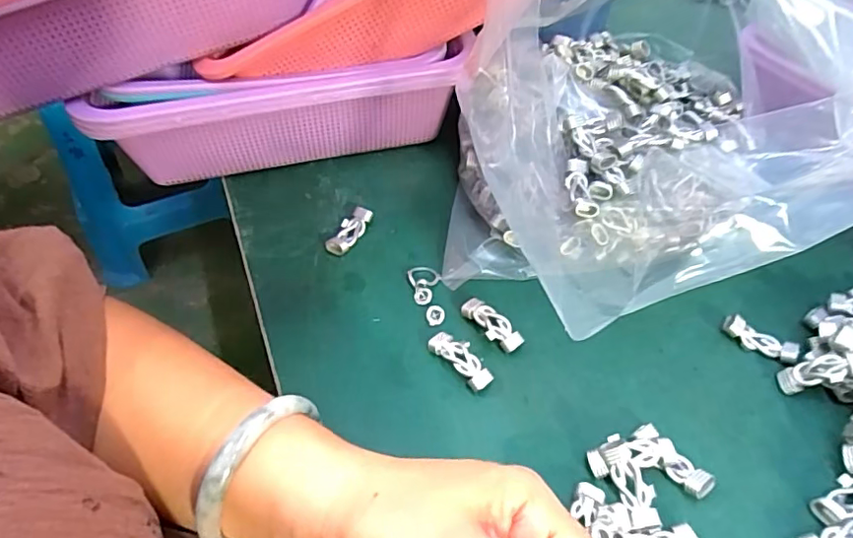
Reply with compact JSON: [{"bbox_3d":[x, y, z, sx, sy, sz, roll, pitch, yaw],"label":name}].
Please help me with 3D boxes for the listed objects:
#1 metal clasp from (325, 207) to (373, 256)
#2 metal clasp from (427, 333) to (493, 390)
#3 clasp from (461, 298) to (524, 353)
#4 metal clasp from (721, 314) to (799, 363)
[{"bbox_3d":[-0.059,-0.028,0.425,0.017,0.012,0.044,21,53,19],"label":"metal clasp"},{"bbox_3d":[0.022,0.056,0.351,0.017,0.009,0.046,-36,57,-26],"label":"metal clasp"},{"bbox_3d":[0.041,0.036,0.368,0.017,0.010,0.046,-35,56,-25],"label":"clasp"},{"bbox_3d":[0.214,0.045,0.363,0.045,0.012,0.014,27,55,23],"label":"metal clasp"}]

